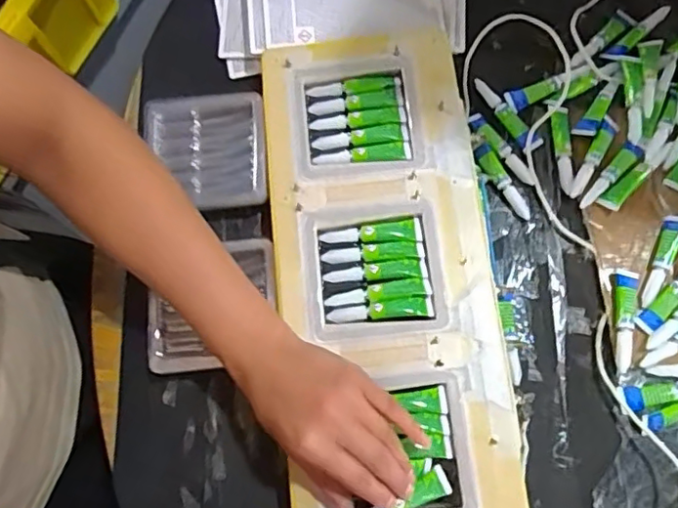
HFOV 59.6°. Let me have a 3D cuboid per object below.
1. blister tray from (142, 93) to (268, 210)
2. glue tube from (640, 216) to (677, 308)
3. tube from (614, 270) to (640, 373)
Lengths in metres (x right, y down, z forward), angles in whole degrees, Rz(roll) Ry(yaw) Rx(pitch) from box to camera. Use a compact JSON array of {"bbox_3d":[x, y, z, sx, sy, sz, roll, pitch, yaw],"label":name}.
[{"bbox_3d":[-0.117,-0.090,0.520,0.104,0.018,0.100,-5,73,0],"label":"blister tray"},{"bbox_3d":[0.264,0.004,0.480,0.017,0.014,0.079,24,76,8],"label":"glue tube"},{"bbox_3d":[0.227,0.053,0.473,0.018,0.010,0.079,11,74,5],"label":"tube"}]

